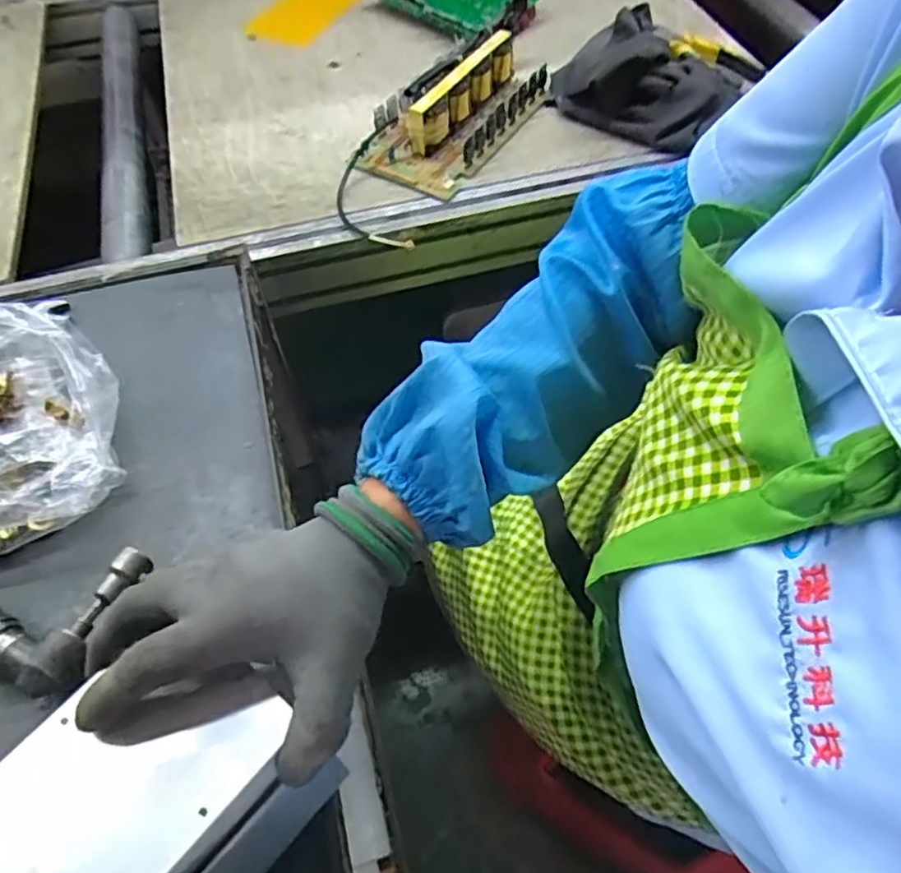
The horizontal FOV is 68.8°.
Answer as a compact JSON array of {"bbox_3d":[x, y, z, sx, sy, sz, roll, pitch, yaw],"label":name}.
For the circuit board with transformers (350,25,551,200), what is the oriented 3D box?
[{"bbox_3d":[0.004,-0.358,0.708,0.123,0.064,0.230,28,61,20],"label":"circuit board with transformers"}]

